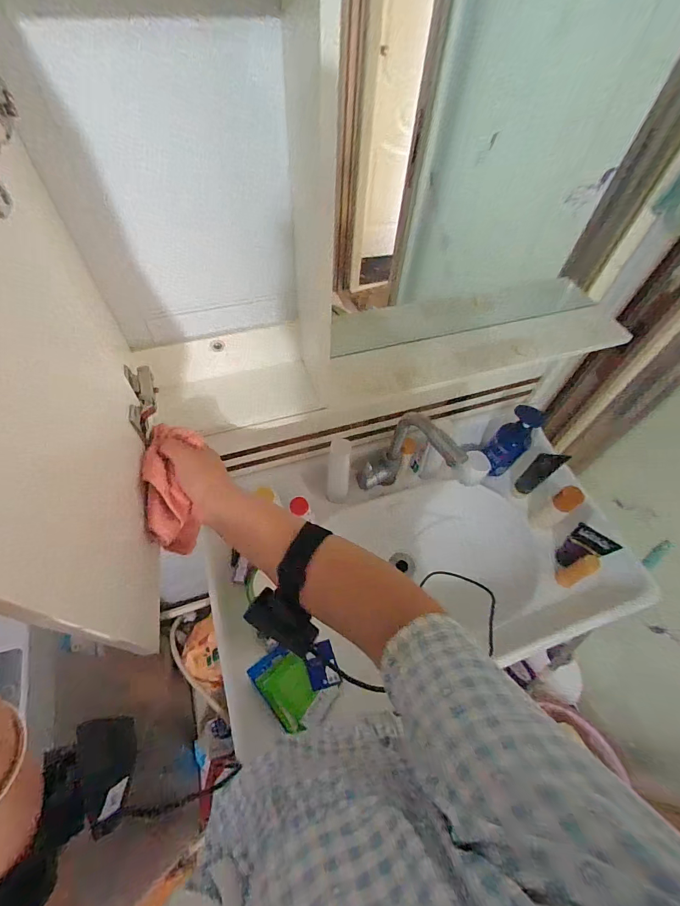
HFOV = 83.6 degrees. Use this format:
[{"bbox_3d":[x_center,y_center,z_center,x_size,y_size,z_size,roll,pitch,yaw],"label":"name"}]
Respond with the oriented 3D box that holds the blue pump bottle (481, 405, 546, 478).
[{"bbox_3d":[0.371,-0.015,0.849,0.059,0.181,0.073,-30,63,-21],"label":"blue pump bottle"}]

